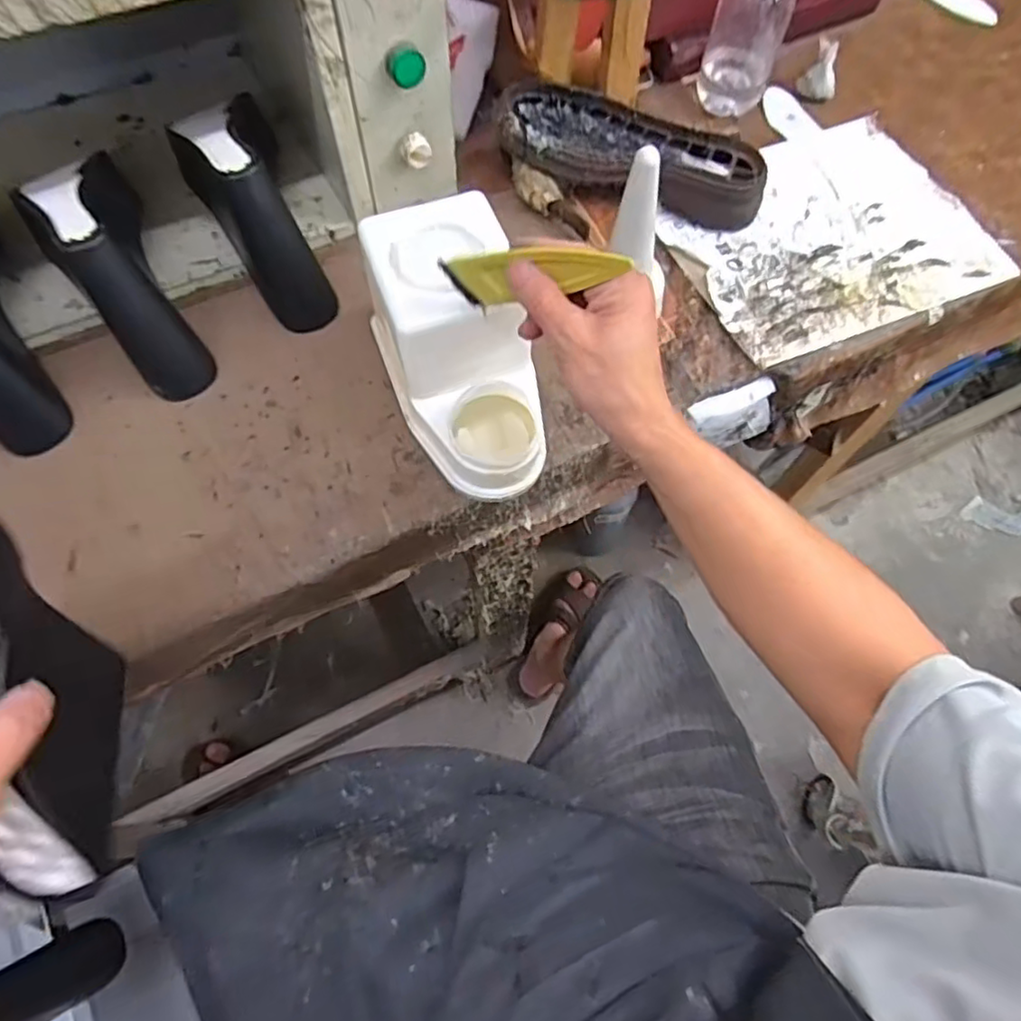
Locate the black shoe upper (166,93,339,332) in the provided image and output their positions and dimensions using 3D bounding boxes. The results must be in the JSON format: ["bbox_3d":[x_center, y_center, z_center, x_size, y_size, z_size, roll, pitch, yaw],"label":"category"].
[{"bbox_3d":[-0.214,-0.261,0.543,0.081,0.116,0.194,-27,71,-13],"label":"black shoe upper"}]

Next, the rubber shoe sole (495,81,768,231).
[{"bbox_3d":[0.115,-0.335,0.619,0.254,0.053,0.108,21,68,6],"label":"rubber shoe sole"}]

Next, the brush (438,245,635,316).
[{"bbox_3d":[0.014,-0.139,0.382,0.126,0.034,0.011,9,62,39],"label":"brush"}]

